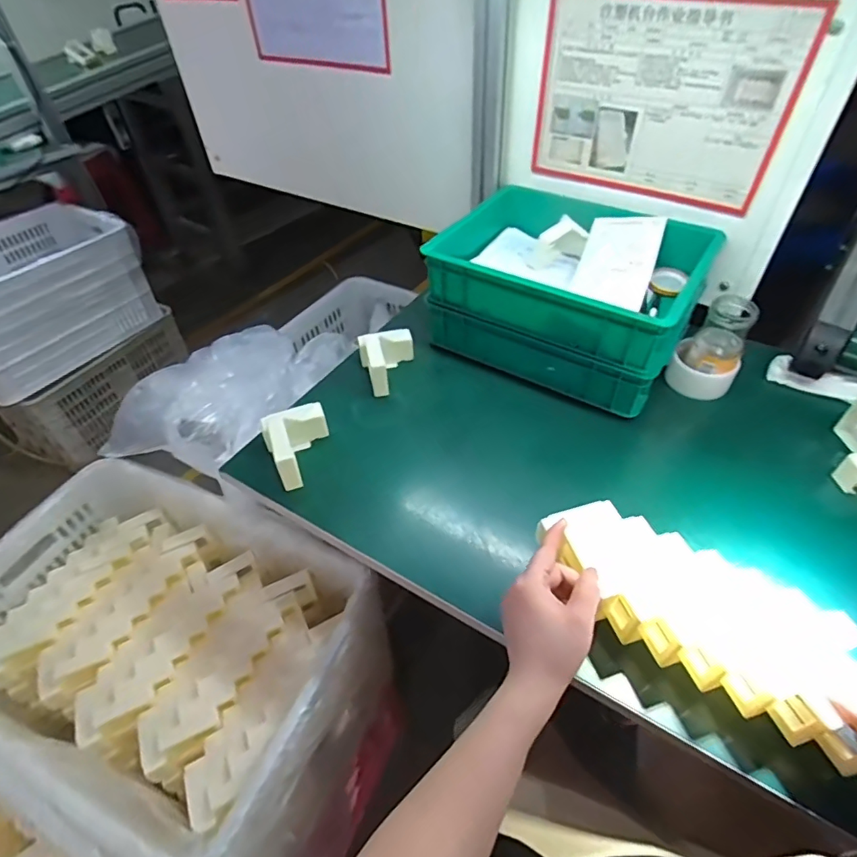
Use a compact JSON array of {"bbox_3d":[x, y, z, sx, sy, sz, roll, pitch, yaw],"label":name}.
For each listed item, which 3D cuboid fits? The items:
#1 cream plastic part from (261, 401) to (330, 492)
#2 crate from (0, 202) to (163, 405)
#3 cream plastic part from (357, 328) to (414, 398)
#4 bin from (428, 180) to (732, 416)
[{"bbox_3d":[-0.156,0.016,0.620,0.074,0.058,0.095,-18,48,-13],"label":"cream plastic part"},{"bbox_3d":[-1.150,-0.376,1.456,0.374,0.297,0.562,24,52,24],"label":"crate"},{"bbox_3d":[-0.058,-0.098,0.725,0.078,0.054,0.094,-7,47,-3],"label":"cream plastic part"},{"bbox_3d":[0.195,-0.201,0.734,0.340,0.149,0.253,23,52,23],"label":"bin"}]

